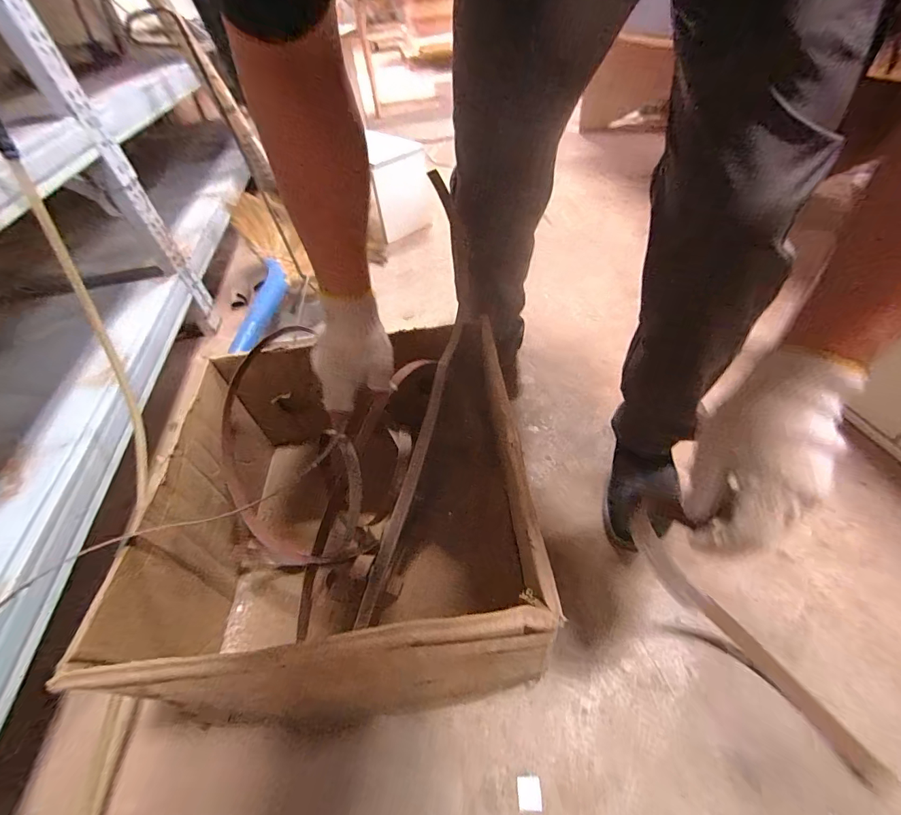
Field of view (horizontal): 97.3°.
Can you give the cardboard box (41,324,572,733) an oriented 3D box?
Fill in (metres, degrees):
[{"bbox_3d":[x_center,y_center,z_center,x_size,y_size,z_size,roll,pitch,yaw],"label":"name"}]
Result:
[{"bbox_3d":[-0.120,0.117,0.531,0.402,0.228,0.419,-6,47,1],"label":"cardboard box"}]

